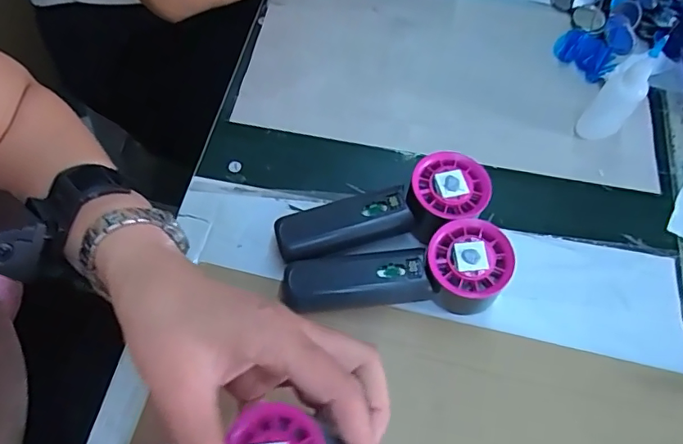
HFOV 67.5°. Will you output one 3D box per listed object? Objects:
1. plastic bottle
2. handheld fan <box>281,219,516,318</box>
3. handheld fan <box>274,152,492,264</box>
[{"bbox_3d":[0.234,-0.109,0.425,0.031,0.100,0.029,39,67,17],"label":"plastic bottle"},{"bbox_3d":[0.038,0.036,0.364,0.150,0.054,0.052,-1,62,-3],"label":"handheld fan"},{"bbox_3d":[0.031,-0.001,0.385,0.158,0.054,0.056,-17,64,-11],"label":"handheld fan"}]

